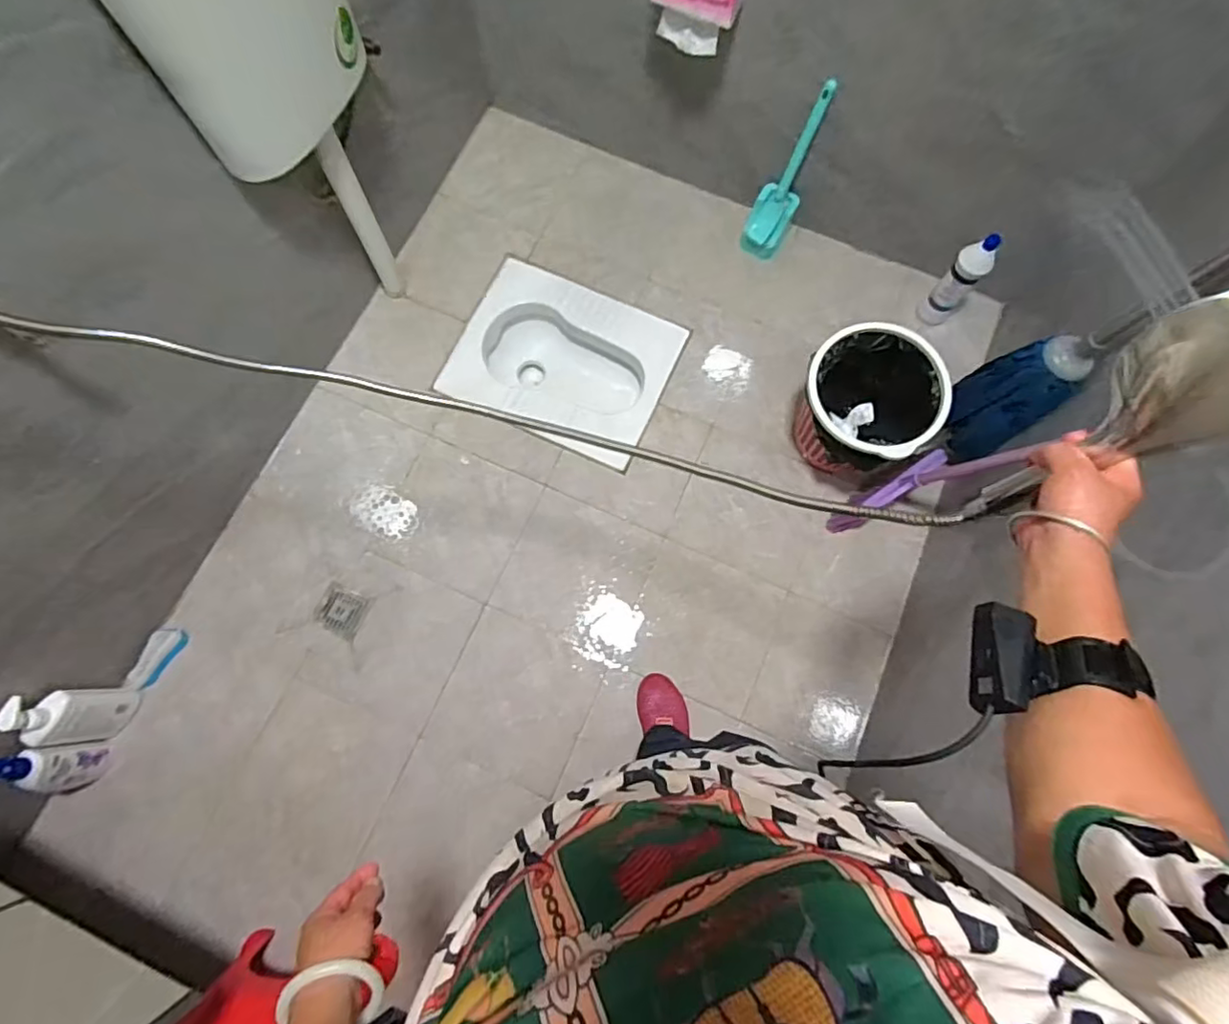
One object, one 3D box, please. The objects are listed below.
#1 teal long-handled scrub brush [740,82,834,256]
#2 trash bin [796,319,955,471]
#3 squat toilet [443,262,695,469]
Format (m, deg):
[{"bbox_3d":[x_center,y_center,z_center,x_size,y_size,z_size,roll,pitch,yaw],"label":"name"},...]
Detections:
[{"bbox_3d":[0.410,-0.797,1.463,0.117,0.397,0.153,24,78,5],"label":"teal long-handled scrub brush"},{"bbox_3d":[0.535,-0.219,1.355,0.254,0.321,0.272,0,77,0],"label":"trash bin"},{"bbox_3d":[-0.135,-0.383,1.680,0.546,0.208,0.428,24,78,5],"label":"squat toilet"}]

